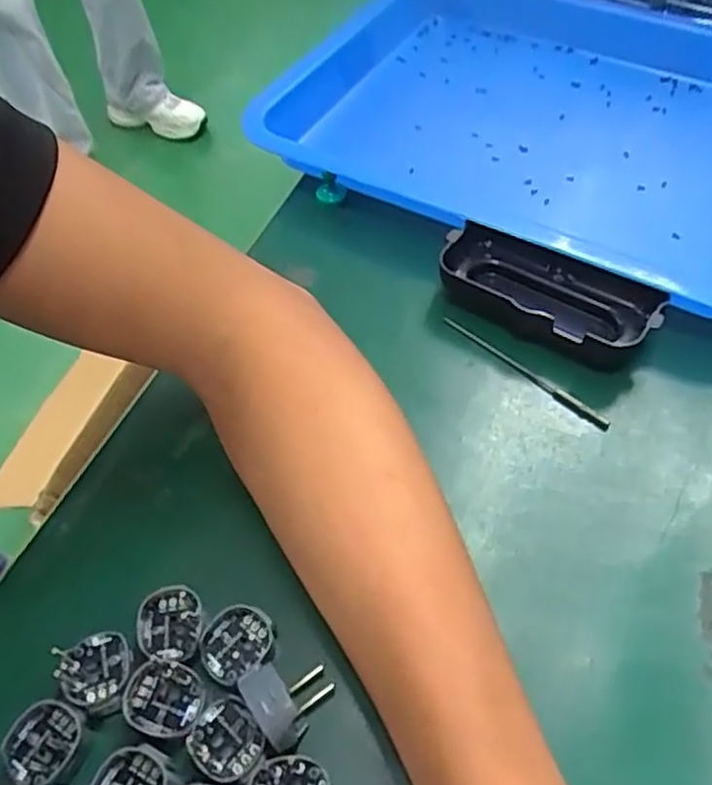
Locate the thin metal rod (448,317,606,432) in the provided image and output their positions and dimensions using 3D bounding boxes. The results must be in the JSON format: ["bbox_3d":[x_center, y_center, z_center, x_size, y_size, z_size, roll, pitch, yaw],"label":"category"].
[{"bbox_3d":[0.084,-0.012,0.347,0.007,0.004,0.099,-36,61,-23],"label":"thin metal rod"}]

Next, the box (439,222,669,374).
[{"bbox_3d":[0.095,-0.049,0.357,0.110,0.030,0.043,28,59,20],"label":"box"}]

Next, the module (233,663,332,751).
[{"bbox_3d":[-0.023,0.107,0.243,0.026,0.018,0.026,-33,59,-21],"label":"module"}]

